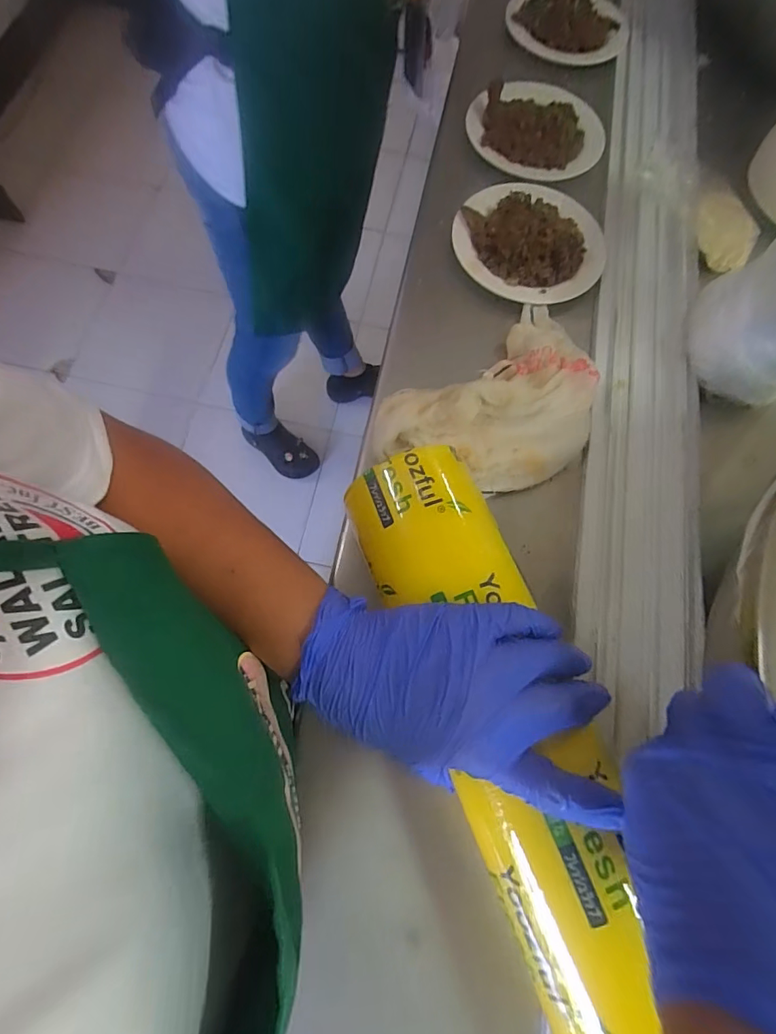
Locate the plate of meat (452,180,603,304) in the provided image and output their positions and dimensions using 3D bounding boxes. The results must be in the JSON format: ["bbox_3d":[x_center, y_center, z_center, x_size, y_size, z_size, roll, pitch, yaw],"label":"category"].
[{"bbox_3d":[0.147,-0.275,0.480,0.157,0.024,0.138,-20,73,-5],"label":"plate of meat"}]

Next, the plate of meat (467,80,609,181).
[{"bbox_3d":[0.164,-0.432,0.542,0.138,0.041,0.139,0,73,1],"label":"plate of meat"}]

